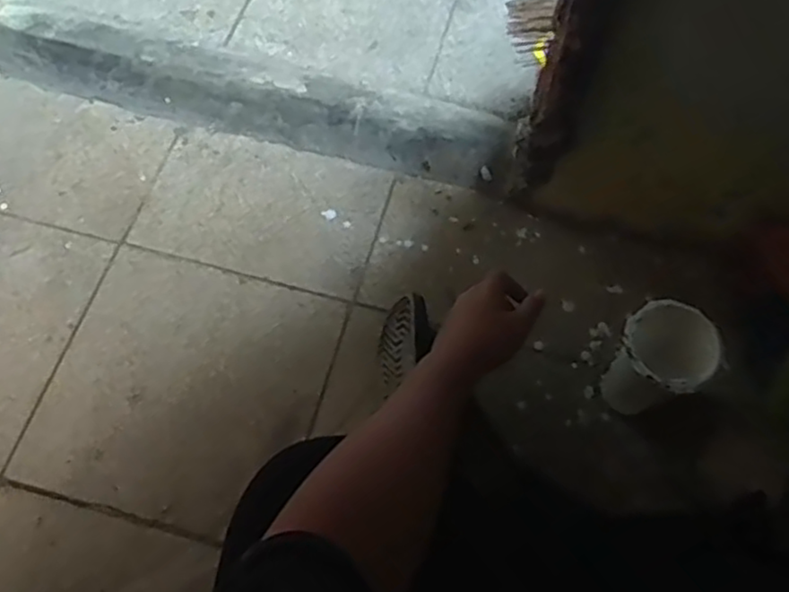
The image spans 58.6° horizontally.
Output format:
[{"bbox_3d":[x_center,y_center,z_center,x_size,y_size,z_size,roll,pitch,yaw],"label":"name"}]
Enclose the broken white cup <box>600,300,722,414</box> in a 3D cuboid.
[{"bbox_3d":[0.265,0.079,0.744,0.081,0.161,0.084,1,64,-2],"label":"broken white cup"}]

